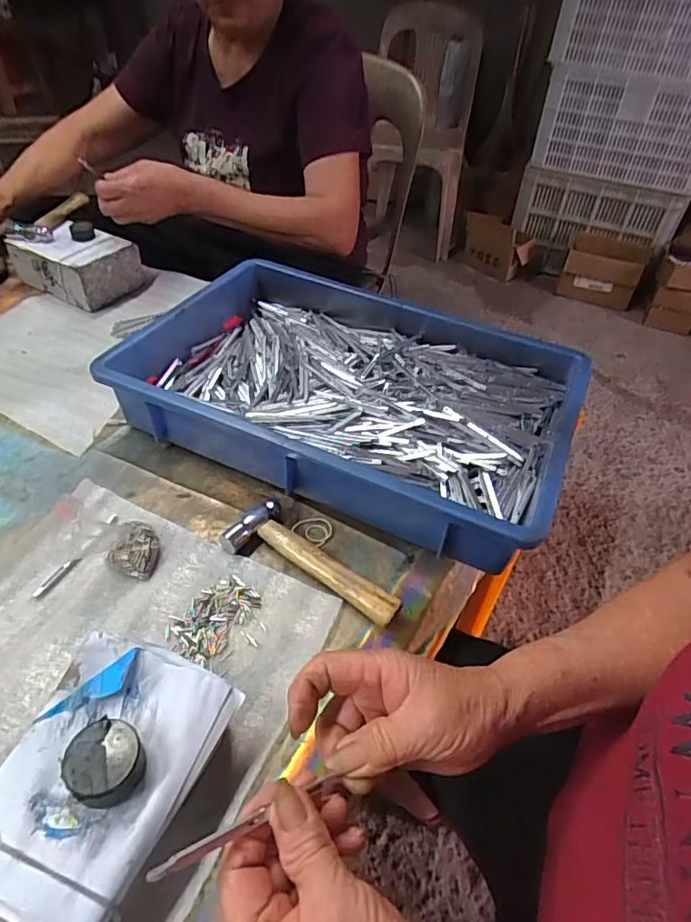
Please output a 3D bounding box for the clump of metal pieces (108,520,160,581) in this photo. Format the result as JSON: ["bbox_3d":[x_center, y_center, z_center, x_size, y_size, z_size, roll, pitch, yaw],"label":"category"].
[{"bbox_3d":[-0.172,0.069,0.442,0.038,0.021,0.045,11,44,6],"label":"clump of metal pieces"}]

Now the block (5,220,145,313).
[{"bbox_3d":[-0.377,-0.281,0.750,0.145,0.067,0.100,24,47,18],"label":"block"}]

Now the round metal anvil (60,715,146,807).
[{"bbox_3d":[-0.129,0.161,0.287,0.036,0.017,0.037,3,44,-3],"label":"round metal anvil"}]

